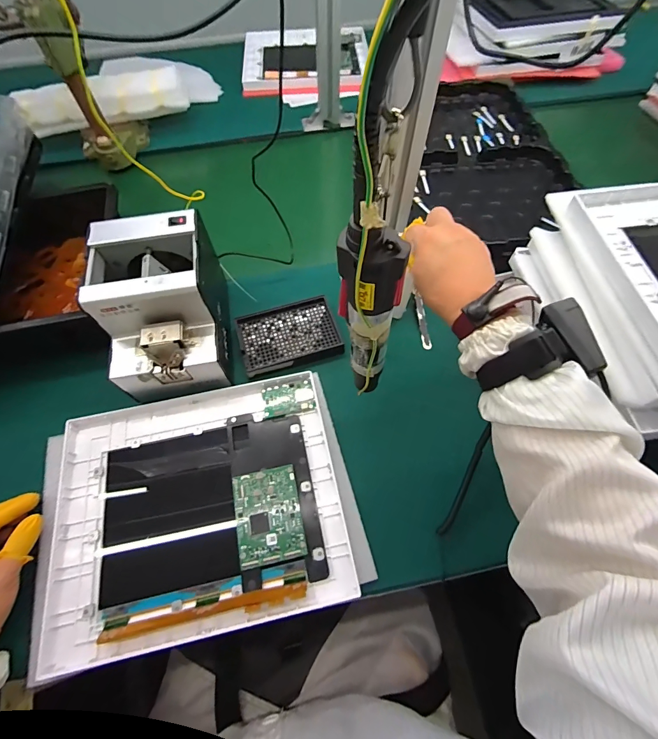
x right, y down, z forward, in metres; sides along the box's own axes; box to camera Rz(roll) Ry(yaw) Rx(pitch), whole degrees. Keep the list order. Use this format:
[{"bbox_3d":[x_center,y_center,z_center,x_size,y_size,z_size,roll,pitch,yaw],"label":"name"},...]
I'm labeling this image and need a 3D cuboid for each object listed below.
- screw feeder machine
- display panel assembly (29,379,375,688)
[{"bbox_3d":[-0.206,-0.074,0.451,0.130,0.136,0.177,-10,63,-4],"label":"screw feeder machine"},{"bbox_3d":[-0.153,0.152,0.412,0.343,0.030,0.261,-12,63,-6],"label":"display panel assembly"}]

